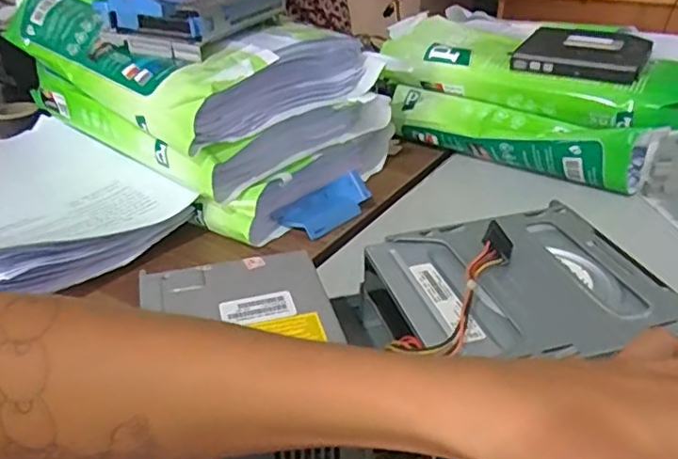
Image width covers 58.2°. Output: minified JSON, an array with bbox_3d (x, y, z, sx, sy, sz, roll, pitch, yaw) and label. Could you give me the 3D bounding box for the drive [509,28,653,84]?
[{"bbox_3d":[0.288,-0.211,0.721,0.139,0.021,0.140,16,36,27],"label":"drive"}]

